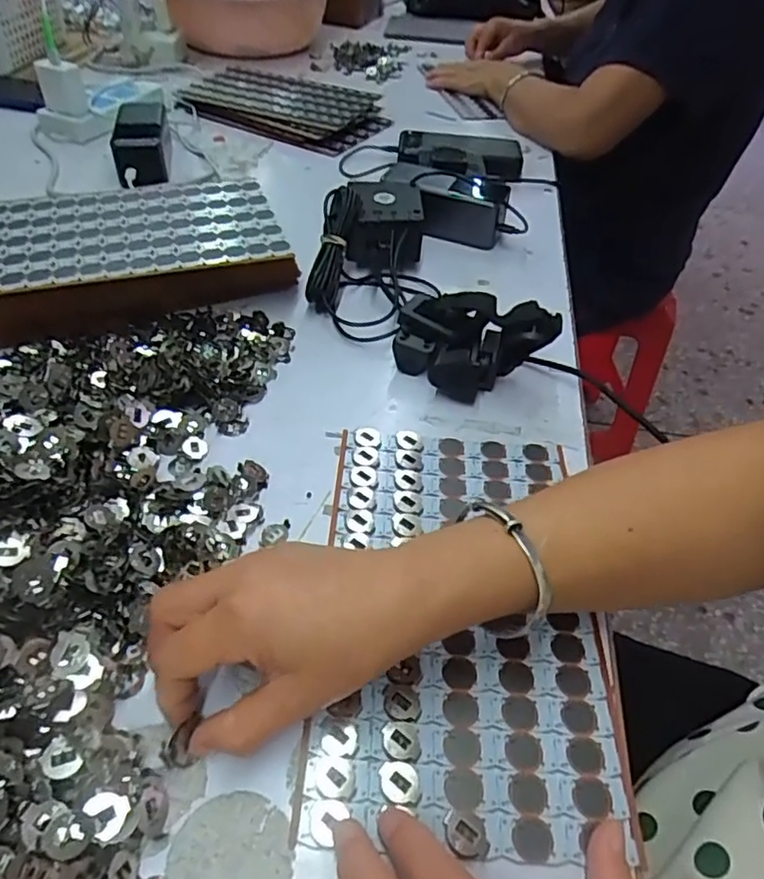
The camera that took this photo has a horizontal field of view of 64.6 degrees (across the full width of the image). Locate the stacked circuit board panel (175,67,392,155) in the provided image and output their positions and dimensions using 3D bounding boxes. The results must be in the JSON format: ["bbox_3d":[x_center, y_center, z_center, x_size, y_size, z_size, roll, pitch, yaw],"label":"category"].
[{"bbox_3d":[-0.149,-0.505,0.911,0.314,0.023,0.212,24,49,17],"label":"stacked circuit board panel"}]

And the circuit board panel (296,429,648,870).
[{"bbox_3d":[0.044,0.090,0.351,0.154,0.007,0.251,5,46,-1],"label":"circuit board panel"}]

